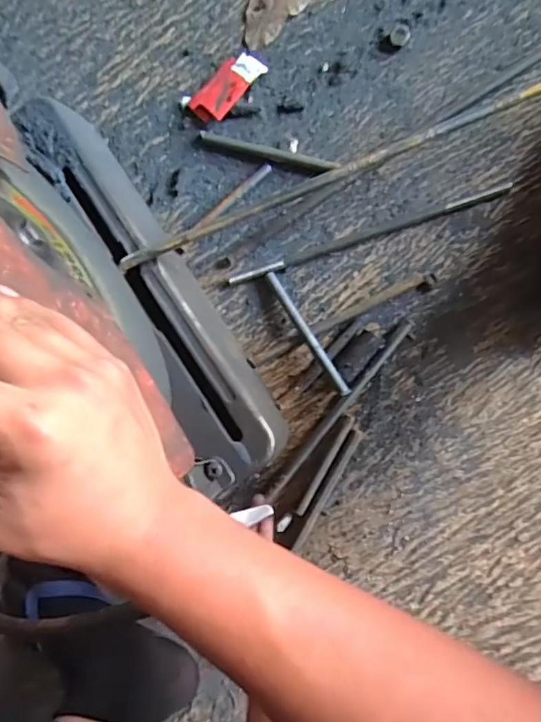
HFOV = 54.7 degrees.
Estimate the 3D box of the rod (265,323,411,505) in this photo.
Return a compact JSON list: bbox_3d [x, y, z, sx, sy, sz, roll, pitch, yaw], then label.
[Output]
[{"bbox_3d":[0.072,0.054,0.553,0.013,0.011,0.230,38,98,8],"label":"rod"}]

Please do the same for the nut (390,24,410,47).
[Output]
[{"bbox_3d":[0.134,-0.336,0.540,0.020,0.006,0.021,0,92,9],"label":"nut"}]

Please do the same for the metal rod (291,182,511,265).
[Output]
[{"bbox_3d":[0.128,-0.140,0.544,0.233,0.007,0.011,-17,88,11],"label":"metal rod"}]

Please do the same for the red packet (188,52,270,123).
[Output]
[{"bbox_3d":[-0.047,-0.296,0.565,0.043,0.015,0.083,42,99,7],"label":"red packet"}]

